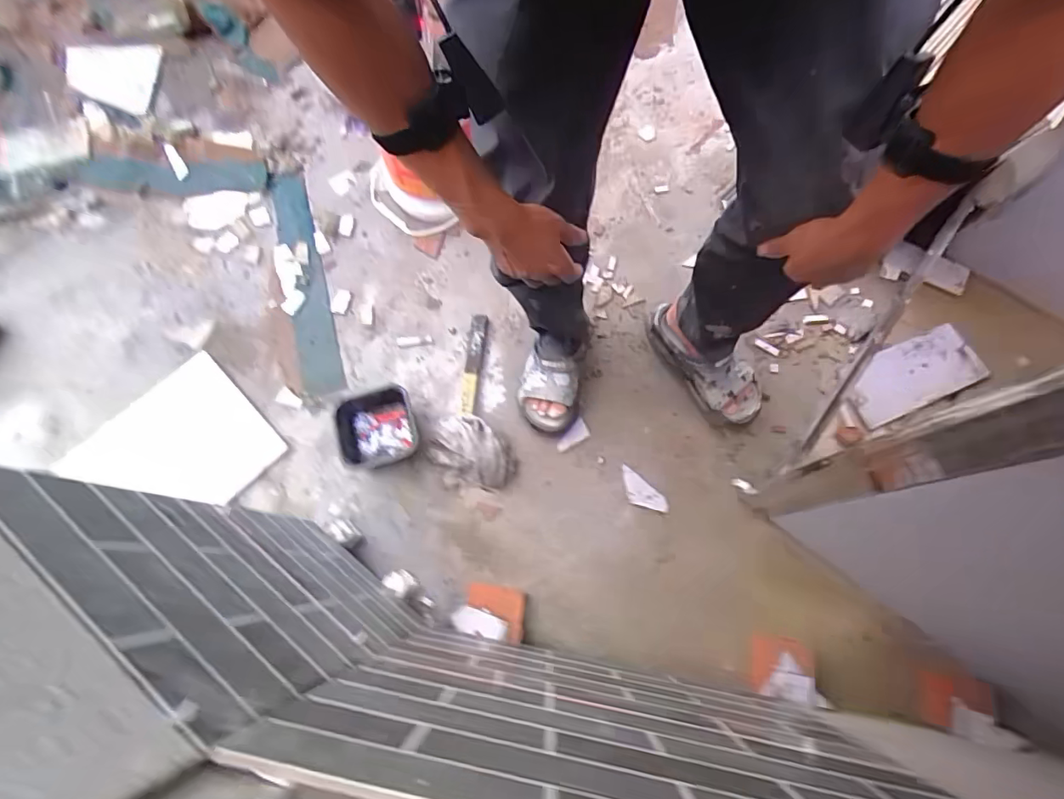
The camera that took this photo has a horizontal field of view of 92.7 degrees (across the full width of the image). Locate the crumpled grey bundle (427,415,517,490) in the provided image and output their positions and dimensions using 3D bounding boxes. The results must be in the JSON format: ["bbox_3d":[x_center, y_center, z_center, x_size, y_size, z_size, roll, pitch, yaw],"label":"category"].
[{"bbox_3d":[-0.128,0.107,1.085,0.187,0.088,0.150,3,72,3],"label":"crumpled grey bundle"}]

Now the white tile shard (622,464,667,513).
[{"bbox_3d":[0.228,0.198,1.071,0.121,0.011,0.051,40,78,14],"label":"white tile shard"}]

